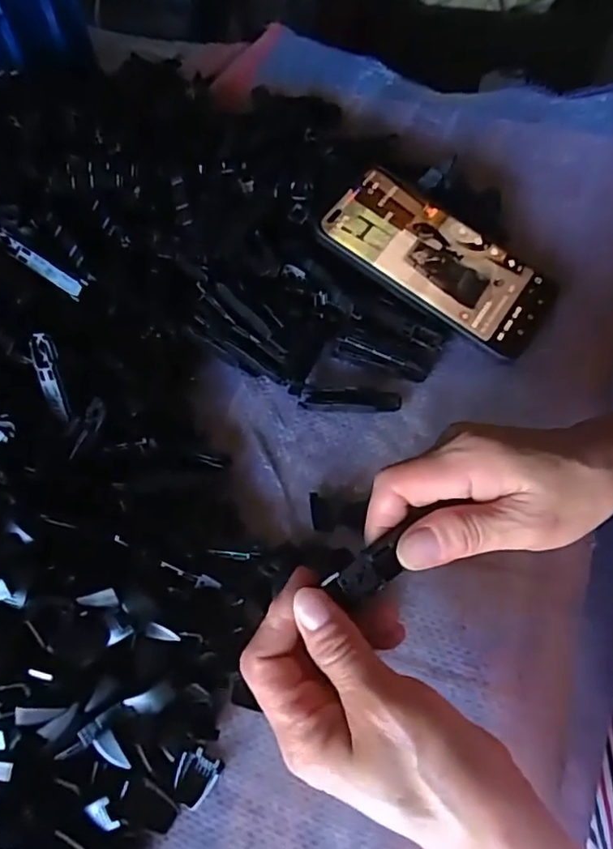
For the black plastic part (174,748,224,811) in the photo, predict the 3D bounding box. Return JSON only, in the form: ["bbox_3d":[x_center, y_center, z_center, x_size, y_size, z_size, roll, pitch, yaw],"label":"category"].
[{"bbox_3d":[-0.053,0.168,0.275,0.018,0.011,0.023,24,64,16],"label":"black plastic part"}]

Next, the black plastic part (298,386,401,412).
[{"bbox_3d":[0.028,-0.017,0.376,0.064,0.008,0.016,1,60,4],"label":"black plastic part"}]

